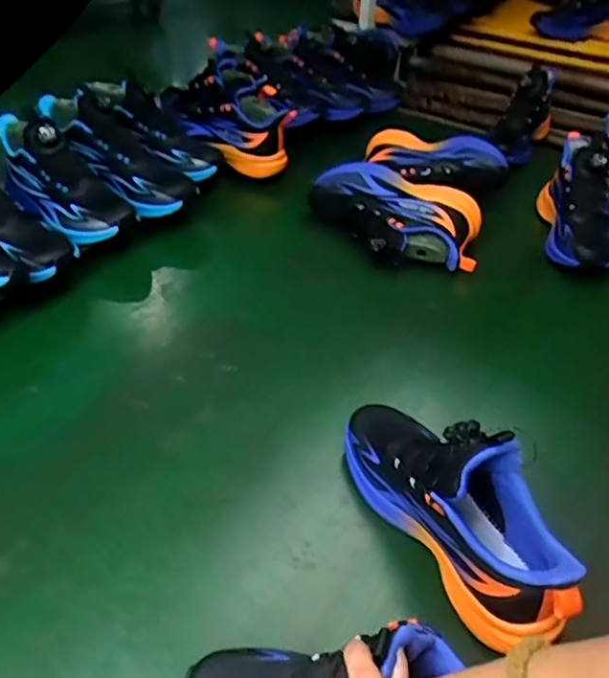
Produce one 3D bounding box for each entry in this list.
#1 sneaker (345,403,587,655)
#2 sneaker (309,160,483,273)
[{"bbox_3d":[0.121,0.117,0.480,0.078,0.146,0.233,-23,47,-24],"label":"sneaker"},{"bbox_3d":[0.130,-0.174,0.868,0.270,0.097,0.144,26,48,26],"label":"sneaker"}]

